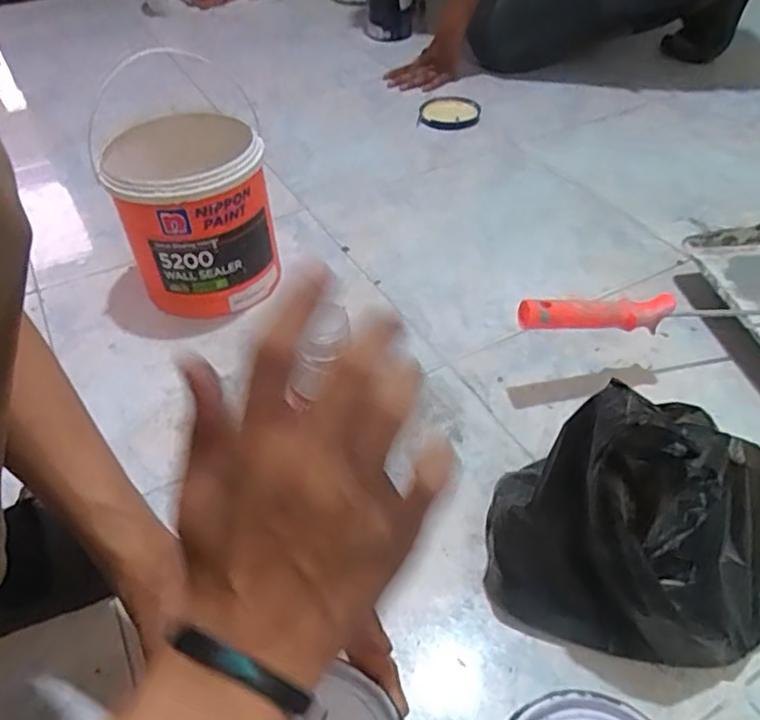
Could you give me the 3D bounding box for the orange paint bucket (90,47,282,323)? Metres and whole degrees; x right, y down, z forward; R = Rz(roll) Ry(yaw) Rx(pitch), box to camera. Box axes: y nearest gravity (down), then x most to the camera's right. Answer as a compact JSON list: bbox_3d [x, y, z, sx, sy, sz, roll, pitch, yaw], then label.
[{"bbox_3d":[-0.220,-0.172,0.765,0.165,0.189,0.171,-1,45,1],"label":"orange paint bucket"}]

